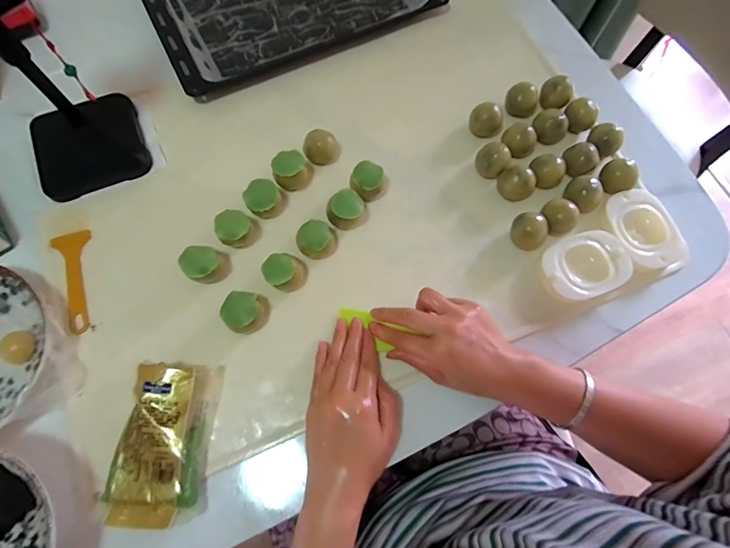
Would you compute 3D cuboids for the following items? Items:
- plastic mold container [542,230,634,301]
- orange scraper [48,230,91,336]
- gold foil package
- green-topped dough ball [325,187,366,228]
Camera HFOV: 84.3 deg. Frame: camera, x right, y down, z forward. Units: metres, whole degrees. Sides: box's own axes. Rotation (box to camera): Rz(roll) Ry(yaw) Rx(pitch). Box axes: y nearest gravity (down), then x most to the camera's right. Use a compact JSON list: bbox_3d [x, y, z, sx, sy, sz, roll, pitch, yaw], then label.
[{"bbox_3d":[0.248,-0.009,0.456,0.097,0.017,0.069,-21,72,-8],"label":"plastic mold container"},{"bbox_3d":[-0.319,0.006,0.452,0.040,0.004,0.122,-23,72,-9],"label":"orange scraper"},{"bbox_3d":[-0.200,0.160,0.386,0.096,0.035,0.141,2,70,0],"label":"gold foil package"},{"bbox_3d":[-0.022,-0.073,0.471,0.036,0.041,0.038,0,70,-1],"label":"green-topped dough ball"}]

